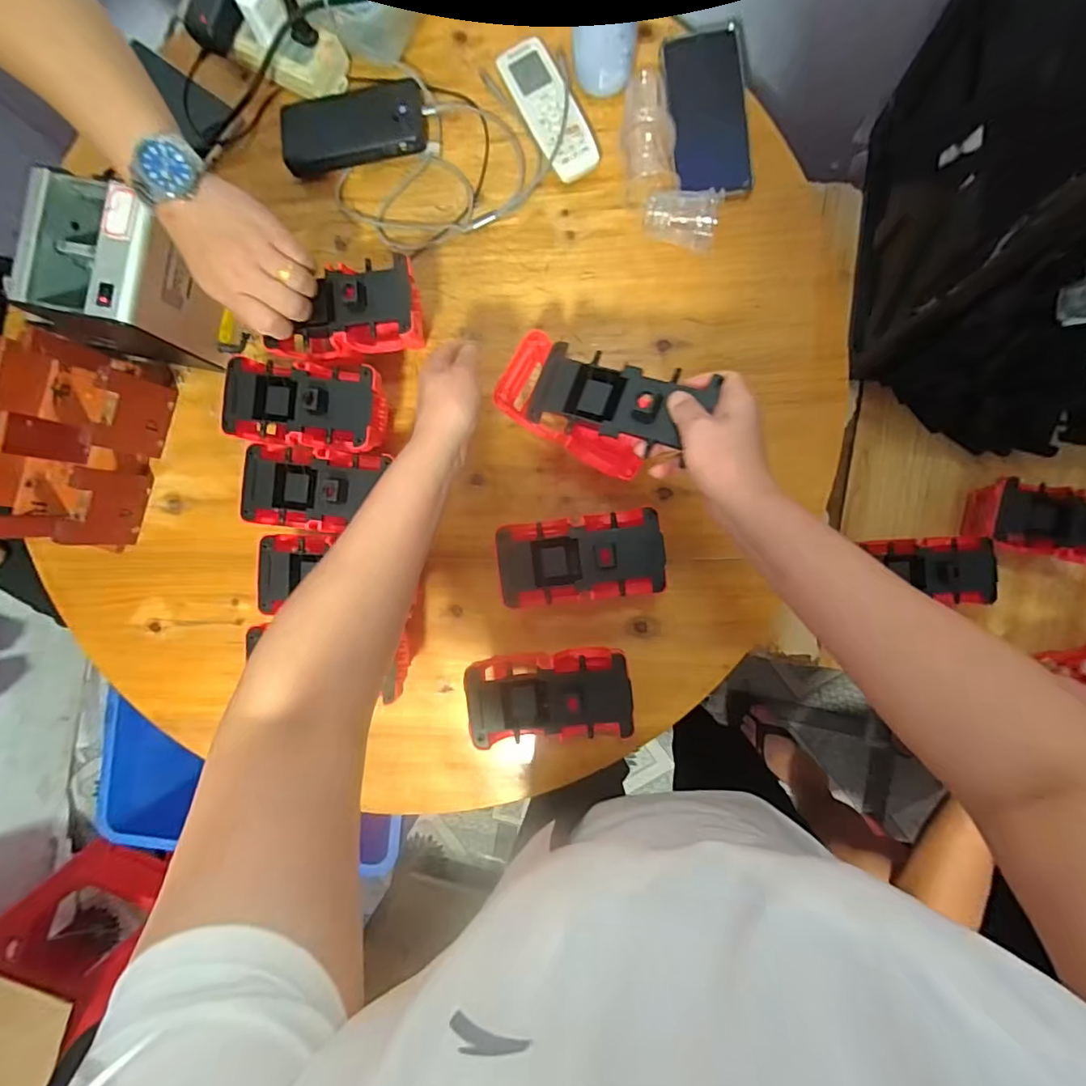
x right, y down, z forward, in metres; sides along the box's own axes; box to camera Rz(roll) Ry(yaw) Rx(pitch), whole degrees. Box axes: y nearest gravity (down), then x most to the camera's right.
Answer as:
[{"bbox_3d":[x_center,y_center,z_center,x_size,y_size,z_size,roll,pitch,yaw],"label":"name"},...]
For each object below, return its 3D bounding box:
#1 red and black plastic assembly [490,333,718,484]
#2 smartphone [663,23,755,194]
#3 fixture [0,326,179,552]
[{"bbox_3d":[0.036,-0.125,0.441,0.191,0.047,0.090,33,93,33],"label":"red and black plastic assembly"},{"bbox_3d":[0.169,-0.438,0.538,0.074,0.006,0.159,-6,96,17],"label":"smartphone"},{"bbox_3d":[-0.528,-0.113,0.572,0.162,0.093,0.211,16,91,4],"label":"fixture"}]

